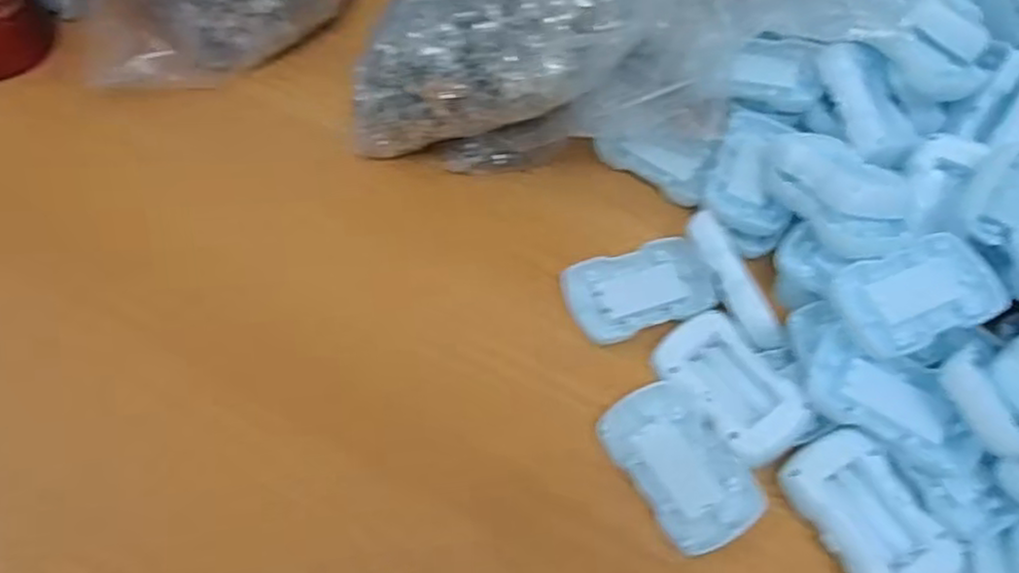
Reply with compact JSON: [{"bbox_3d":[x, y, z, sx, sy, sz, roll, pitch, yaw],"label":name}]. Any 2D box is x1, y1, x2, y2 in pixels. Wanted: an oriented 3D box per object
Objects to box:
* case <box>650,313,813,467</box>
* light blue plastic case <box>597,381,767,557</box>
[{"bbox_3d":[0.122,0.057,0.414,0.049,0.017,0.089,-36,62,-6],"label":"case"},{"bbox_3d":[0.091,0.096,0.400,0.056,0.018,0.088,-27,65,-19],"label":"light blue plastic case"}]

